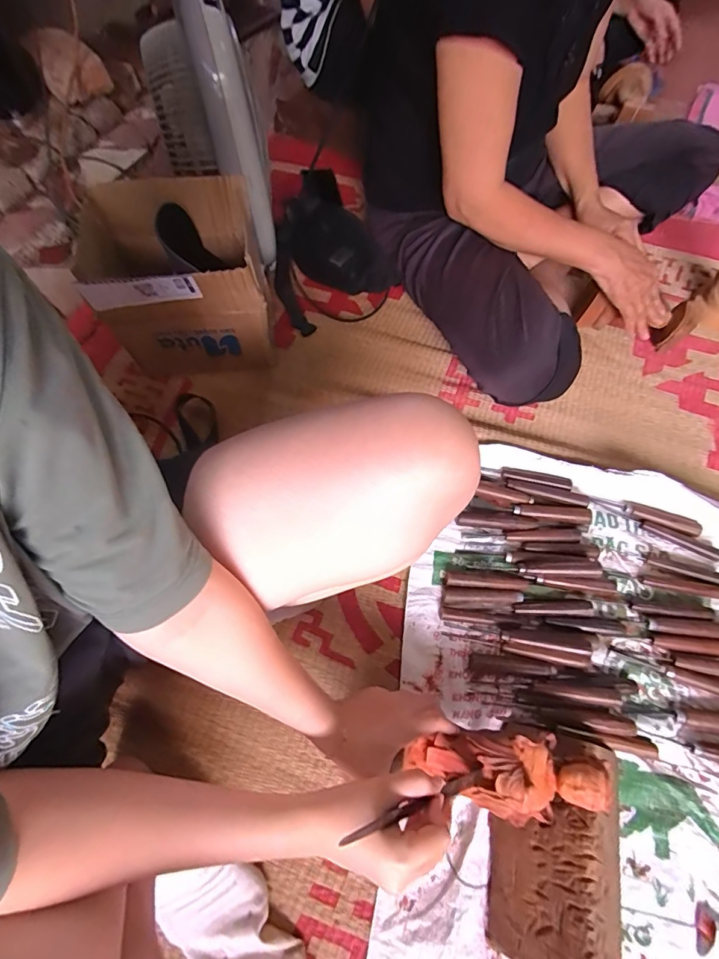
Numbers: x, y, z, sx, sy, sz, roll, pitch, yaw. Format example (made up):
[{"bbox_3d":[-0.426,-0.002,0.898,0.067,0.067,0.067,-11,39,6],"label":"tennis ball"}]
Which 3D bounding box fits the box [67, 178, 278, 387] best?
[{"bbox_3d":[-0.272,-0.300,0.701,0.225,0.235,0.205,-11,64,-6],"label":"box"}]

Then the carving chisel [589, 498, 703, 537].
[{"bbox_3d":[0.431,0.052,0.660,0.153,0.016,0.018,20,65,9],"label":"carving chisel"}]

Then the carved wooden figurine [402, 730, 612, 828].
[{"bbox_3d":[0.148,0.303,0.450,0.193,0.048,0.073,4,63,12],"label":"carved wooden figurine"}]

